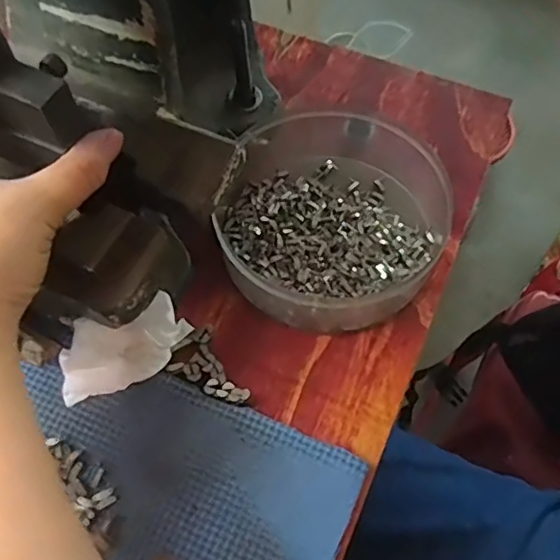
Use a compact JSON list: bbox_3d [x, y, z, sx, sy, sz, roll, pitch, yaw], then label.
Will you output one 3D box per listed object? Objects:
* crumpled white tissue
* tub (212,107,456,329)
[{"bbox_3d":[-0.086,0.037,0.324,0.074,0.023,0.039,-30,66,-15],"label":"crumpled white tissue"},{"bbox_3d":[0.032,-0.051,0.372,0.149,0.041,0.147,0,62,0],"label":"tub"}]

